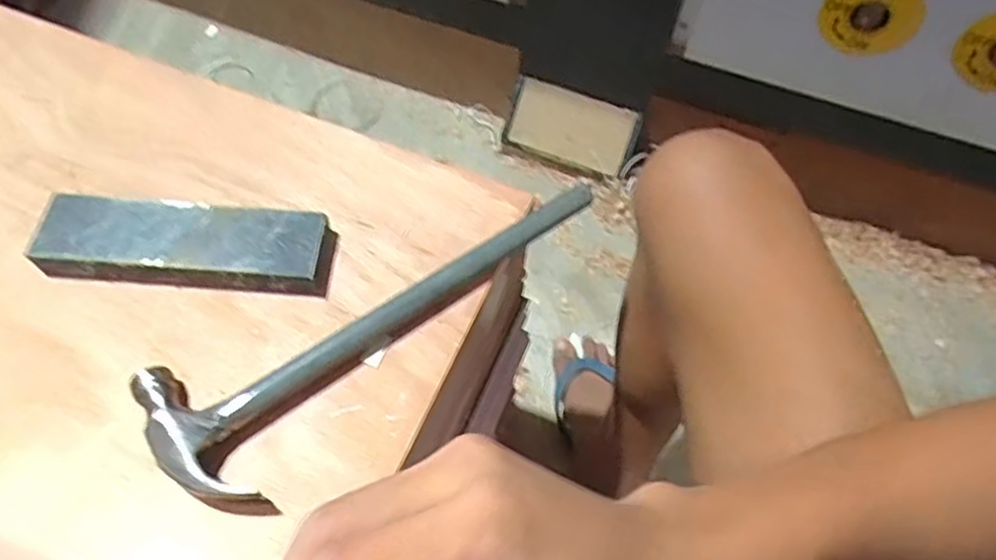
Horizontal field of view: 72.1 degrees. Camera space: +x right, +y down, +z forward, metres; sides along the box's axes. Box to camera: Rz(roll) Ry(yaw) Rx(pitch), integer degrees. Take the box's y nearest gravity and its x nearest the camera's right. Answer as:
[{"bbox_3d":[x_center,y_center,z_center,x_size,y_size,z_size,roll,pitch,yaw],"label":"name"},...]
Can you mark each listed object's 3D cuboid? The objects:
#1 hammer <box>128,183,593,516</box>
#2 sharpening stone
[{"bbox_3d":[-0.071,0.014,0.436,0.304,0.024,0.102,-38,69,-20],"label":"hammer"},{"bbox_3d":[-0.207,-0.024,0.455,0.186,0.023,0.053,4,61,1],"label":"sharpening stone"}]

